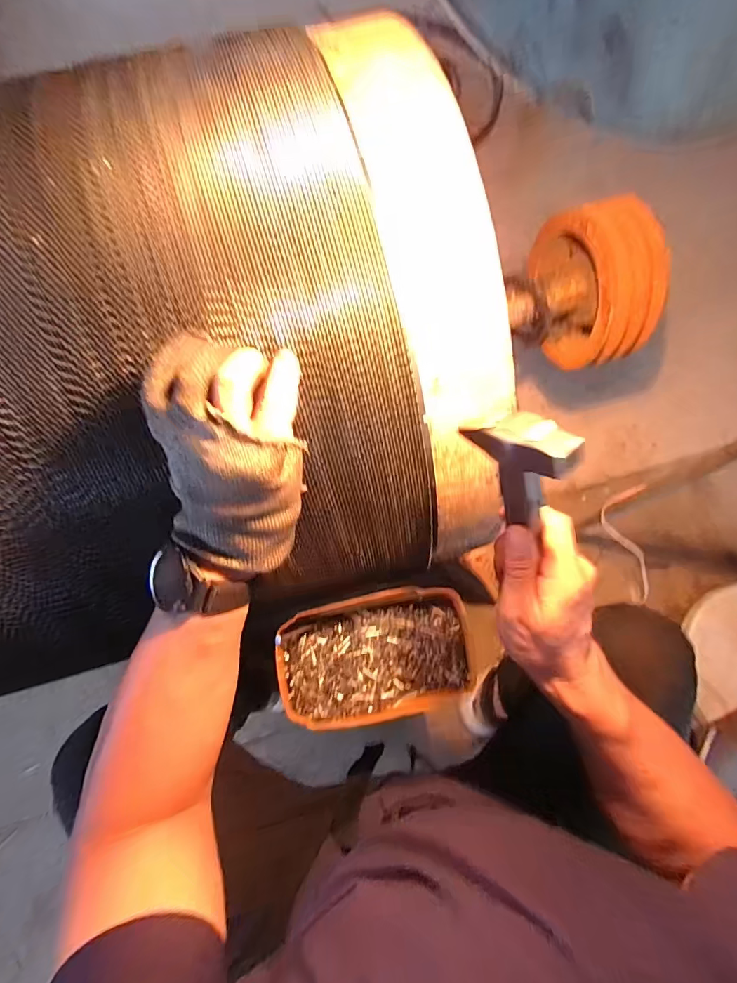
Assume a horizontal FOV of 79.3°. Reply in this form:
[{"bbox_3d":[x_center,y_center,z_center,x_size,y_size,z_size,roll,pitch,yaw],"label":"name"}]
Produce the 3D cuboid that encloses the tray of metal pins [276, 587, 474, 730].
[{"bbox_3d":[0.008,0.185,0.497,0.210,0.048,0.130,-13,71,-3],"label":"tray of metal pins"}]

